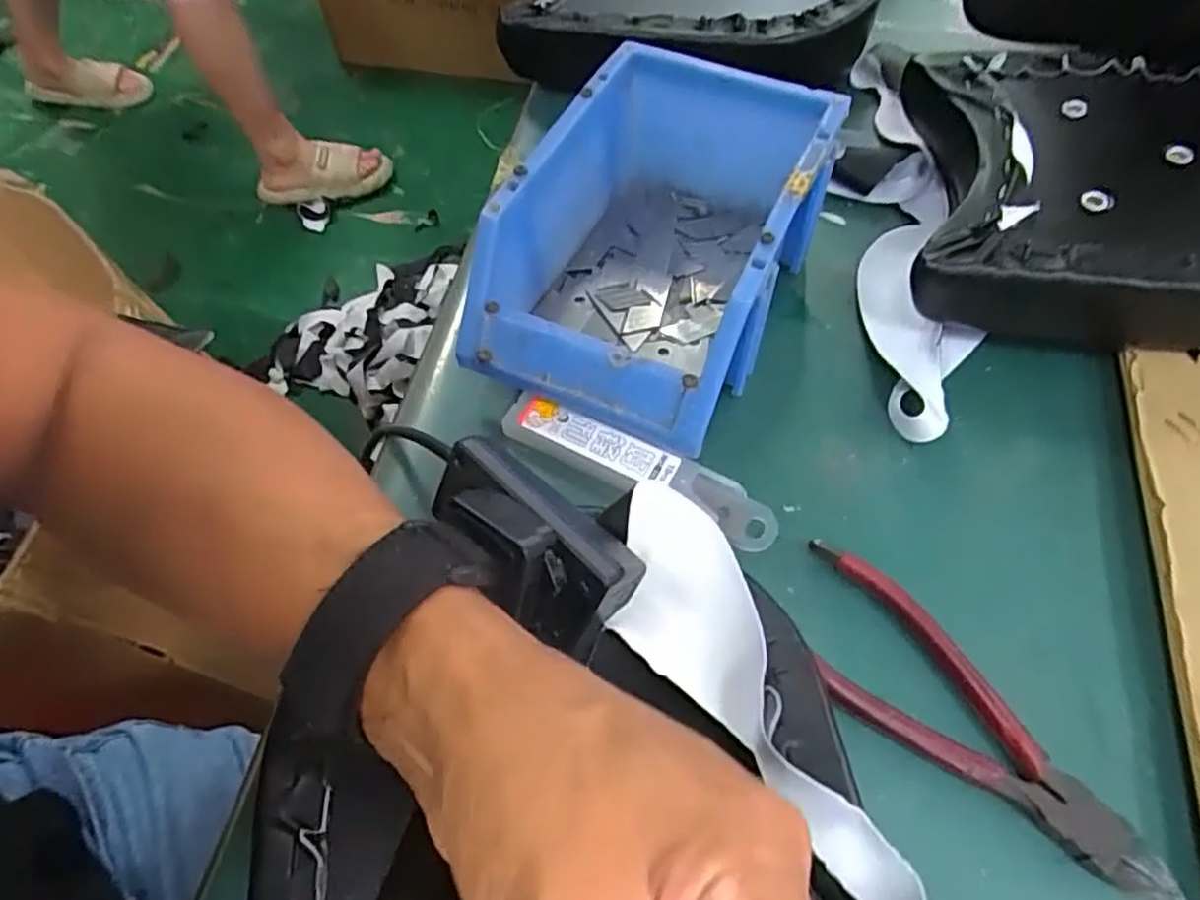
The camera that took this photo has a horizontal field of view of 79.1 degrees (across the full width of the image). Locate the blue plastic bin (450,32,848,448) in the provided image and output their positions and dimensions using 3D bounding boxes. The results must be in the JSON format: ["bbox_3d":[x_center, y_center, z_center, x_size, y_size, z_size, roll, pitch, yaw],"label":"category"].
[{"bbox_3d":[0.028,-0.096,0.341,0.118,0.077,0.176,22,63,14],"label":"blue plastic bin"}]

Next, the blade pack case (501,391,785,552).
[{"bbox_3d":[0.016,0.008,0.316,0.126,0.015,0.023,23,63,15],"label":"blade pack case"}]

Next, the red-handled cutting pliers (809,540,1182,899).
[{"bbox_3d":[0.134,0.094,0.263,0.141,0.012,0.052,31,65,18],"label":"red-handled cutting pliers"}]

